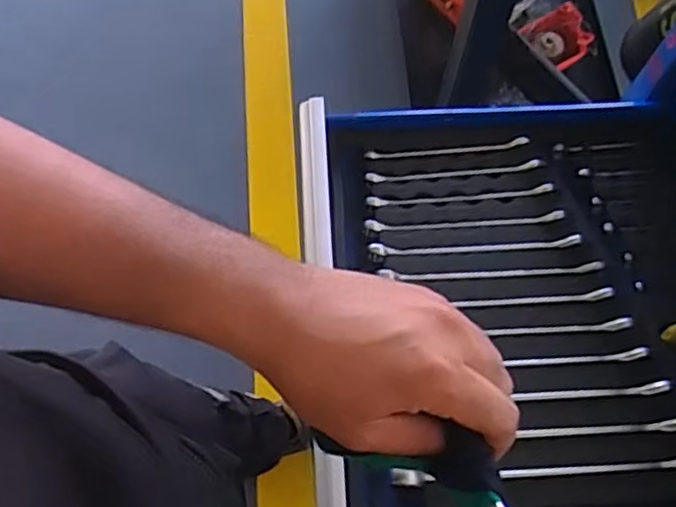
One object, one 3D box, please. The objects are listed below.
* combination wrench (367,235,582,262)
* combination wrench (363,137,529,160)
[{"bbox_3d":[0.118,-0.005,0.601,0.182,0.005,0.015,-2,69,0],"label":"combination wrench"},{"bbox_3d":[0.099,-0.094,0.633,0.149,0.005,0.010,-6,69,-2],"label":"combination wrench"}]

